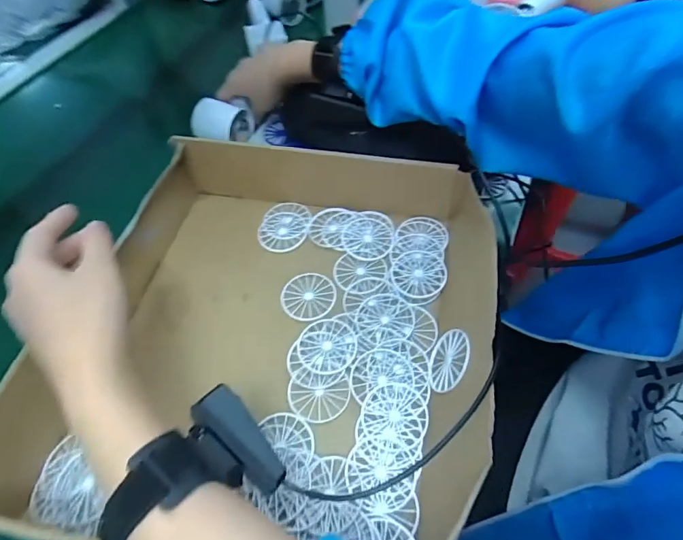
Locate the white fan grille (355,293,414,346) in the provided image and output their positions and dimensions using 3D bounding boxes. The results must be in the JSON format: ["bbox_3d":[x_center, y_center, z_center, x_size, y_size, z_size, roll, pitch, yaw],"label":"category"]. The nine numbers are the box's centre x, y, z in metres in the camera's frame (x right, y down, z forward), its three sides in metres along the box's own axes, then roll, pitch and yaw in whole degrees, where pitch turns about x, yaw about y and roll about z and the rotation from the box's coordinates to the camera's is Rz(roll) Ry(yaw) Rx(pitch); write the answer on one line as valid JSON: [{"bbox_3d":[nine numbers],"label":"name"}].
[{"bbox_3d":[0.038,0.044,0.401,0.049,0.004,0.052,-1,54,1],"label":"white fan grille"}]

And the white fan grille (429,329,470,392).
[{"bbox_3d":[0.085,0.071,0.356,0.004,0.047,0.049,24,52,-15],"label":"white fan grille"}]

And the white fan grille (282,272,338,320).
[{"bbox_3d":[-0.031,0.025,0.425,0.049,0.005,0.050,-1,54,1],"label":"white fan grille"}]

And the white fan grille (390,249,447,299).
[{"bbox_3d":[0.072,0.003,0.424,0.050,0.007,0.051,0,54,1],"label":"white fan grille"}]

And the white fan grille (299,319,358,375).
[{"bbox_3d":[-0.012,0.065,0.389,0.049,0.004,0.050,-1,54,1],"label":"white fan grille"}]

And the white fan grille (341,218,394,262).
[{"bbox_3d":[0.026,-0.033,0.455,0.051,0.004,0.052,0,54,2],"label":"white fan grille"}]

